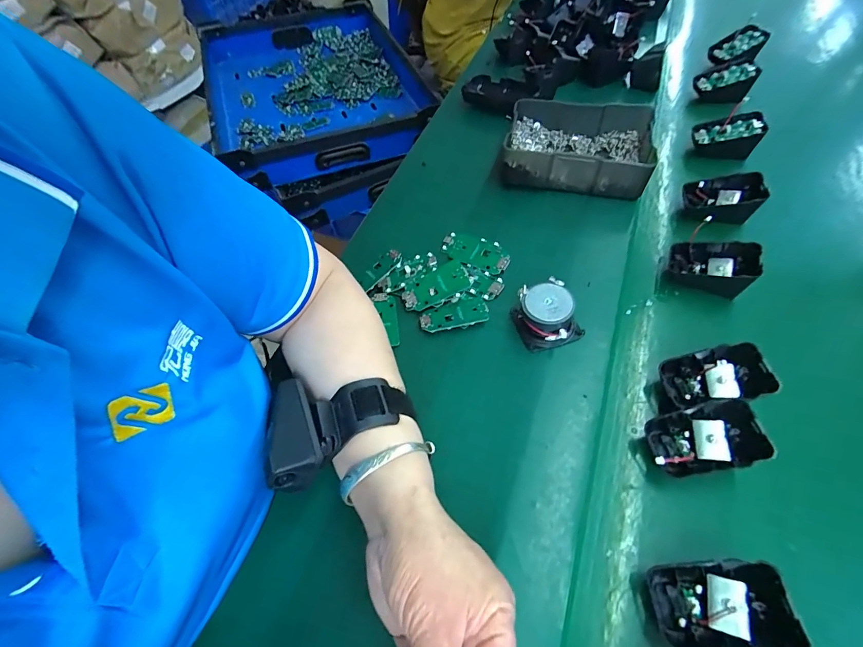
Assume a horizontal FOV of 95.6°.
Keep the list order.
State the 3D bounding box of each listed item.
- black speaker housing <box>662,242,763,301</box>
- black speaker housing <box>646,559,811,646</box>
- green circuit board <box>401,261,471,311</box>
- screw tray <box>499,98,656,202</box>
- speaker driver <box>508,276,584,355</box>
[{"bbox_3d":[0.265,-0.056,0.369,0.070,0.035,0.054,21,62,16],"label":"black speaker housing"},{"bbox_3d":[0.167,0.168,0.231,0.066,0.042,0.047,-5,58,1],"label":"black speaker housing"},{"bbox_3d":[0.004,-0.034,0.383,0.066,0.005,0.033,-33,71,7],"label":"green circuit board"},{"bbox_3d":[0.172,-0.210,0.465,0.161,0.046,0.116,13,60,12],"label":"screw tray"},{"bbox_3d":[0.101,-0.006,0.345,0.043,0.034,0.053,-14,58,-4],"label":"speaker driver"}]

